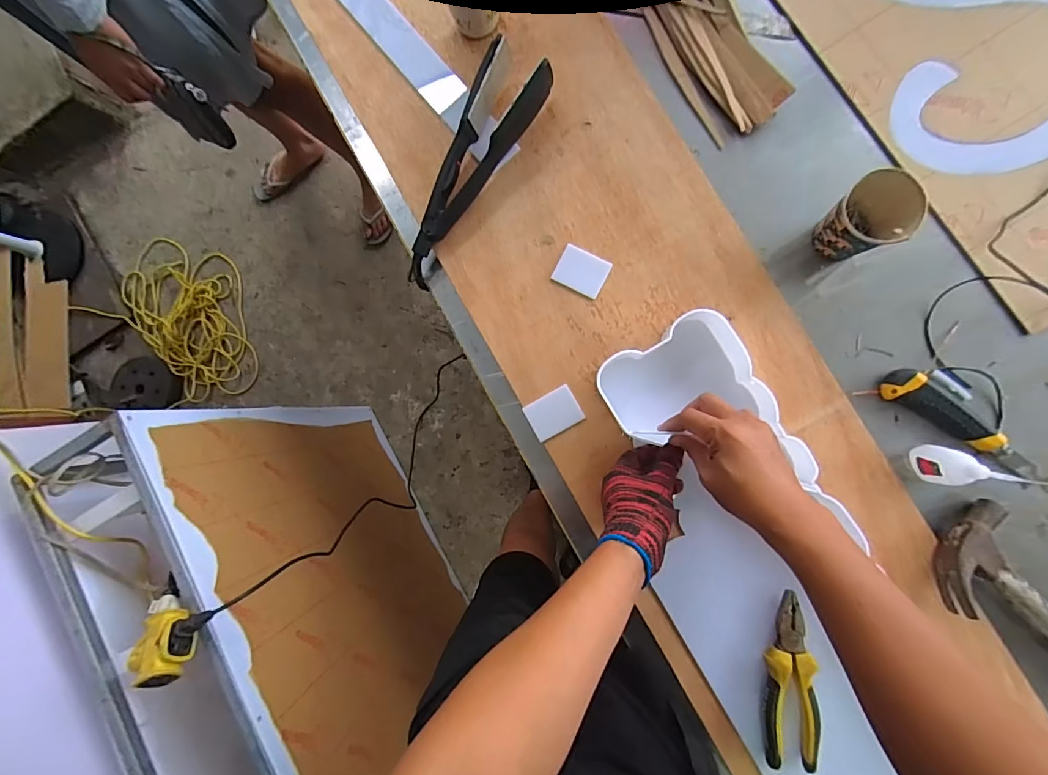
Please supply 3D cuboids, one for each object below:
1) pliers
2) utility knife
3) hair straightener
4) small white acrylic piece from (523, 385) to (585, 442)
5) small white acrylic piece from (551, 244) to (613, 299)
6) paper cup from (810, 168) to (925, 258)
[{"bbox_3d":[0.300,0.327,0.510,0.051,0.022,0.187,2,89,6],"label":"pliers"},{"bbox_3d":[0.501,0.040,0.519,0.185,0.023,0.041,34,93,6],"label":"utility knife"},{"bbox_3d":[-0.079,-0.274,0.567,0.076,0.058,0.296,36,93,6],"label":"hair straightener"},{"bbox_3d":[0.037,0.032,0.572,0.064,0.004,0.049,-30,86,5],"label":"small white acrylic piece"},{"bbox_3d":[0.073,-0.146,0.576,0.064,0.006,0.050,27,92,6],"label":"small white acrylic piece"},{"bbox_3d":[0.378,-0.187,0.502,0.084,0.084,0.068,-45,85,4],"label":"paper cup"}]

